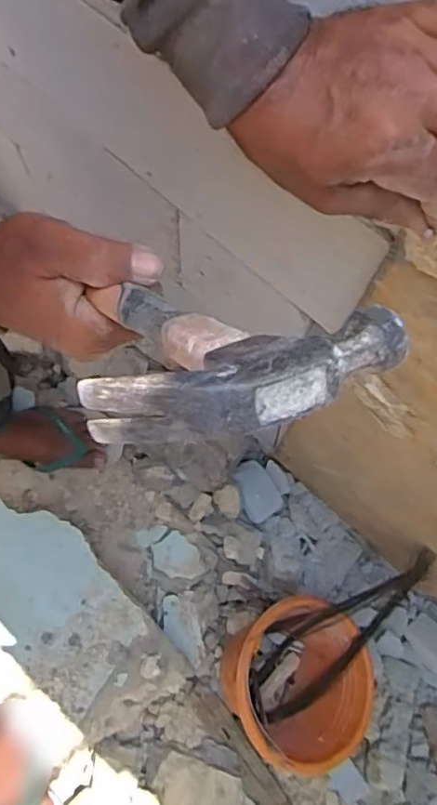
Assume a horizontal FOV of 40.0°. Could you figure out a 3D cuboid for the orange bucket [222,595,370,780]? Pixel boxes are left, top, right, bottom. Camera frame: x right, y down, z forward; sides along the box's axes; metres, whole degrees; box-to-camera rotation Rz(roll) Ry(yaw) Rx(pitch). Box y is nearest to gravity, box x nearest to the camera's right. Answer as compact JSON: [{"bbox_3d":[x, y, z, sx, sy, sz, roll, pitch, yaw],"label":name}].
[{"bbox_3d":[0.137,0.463,1.020,0.229,0.228,0.236,0,75,-1],"label":"orange bucket"}]

